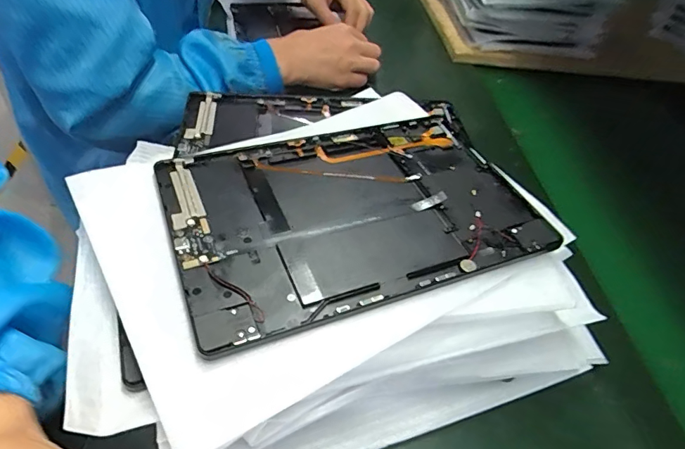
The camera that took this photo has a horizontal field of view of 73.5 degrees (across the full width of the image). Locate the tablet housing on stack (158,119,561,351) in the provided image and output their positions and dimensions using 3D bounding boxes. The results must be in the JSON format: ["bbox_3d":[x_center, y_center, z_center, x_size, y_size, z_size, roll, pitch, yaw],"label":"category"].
[{"bbox_3d":[0.008,-0.014,0.303,0.227,0.014,0.151,-13,50,-21],"label":"tablet housing on stack"}]

